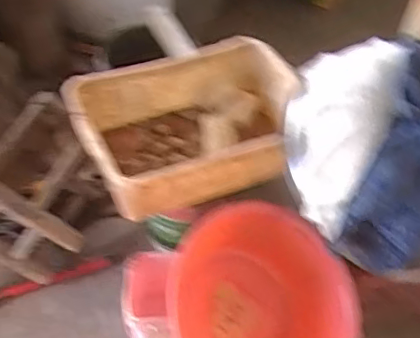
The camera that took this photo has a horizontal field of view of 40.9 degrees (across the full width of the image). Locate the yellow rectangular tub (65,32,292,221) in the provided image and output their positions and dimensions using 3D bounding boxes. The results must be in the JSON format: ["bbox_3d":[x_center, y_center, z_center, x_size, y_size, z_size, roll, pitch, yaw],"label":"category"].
[{"bbox_3d":[-0.041,-0.104,1.424,0.564,0.172,0.408,-14,50,-14],"label":"yellow rectangular tub"}]

